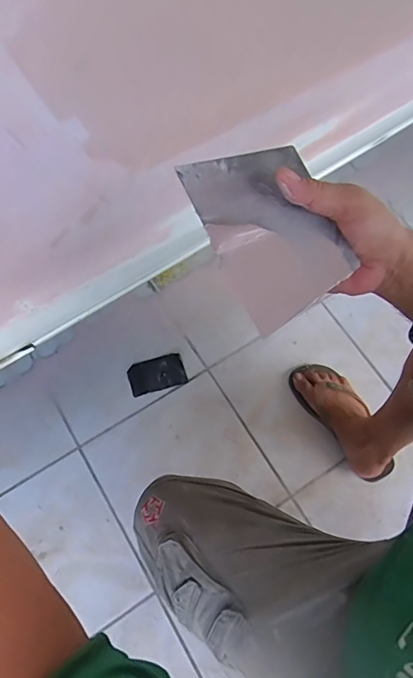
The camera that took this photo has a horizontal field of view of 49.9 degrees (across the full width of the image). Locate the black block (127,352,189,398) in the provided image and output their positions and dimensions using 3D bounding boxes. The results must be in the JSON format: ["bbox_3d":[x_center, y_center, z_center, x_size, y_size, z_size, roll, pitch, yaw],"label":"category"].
[{"bbox_3d":[-0.102,0.072,0.919,0.114,0.008,0.072,-15,70,-5],"label":"black block"}]

